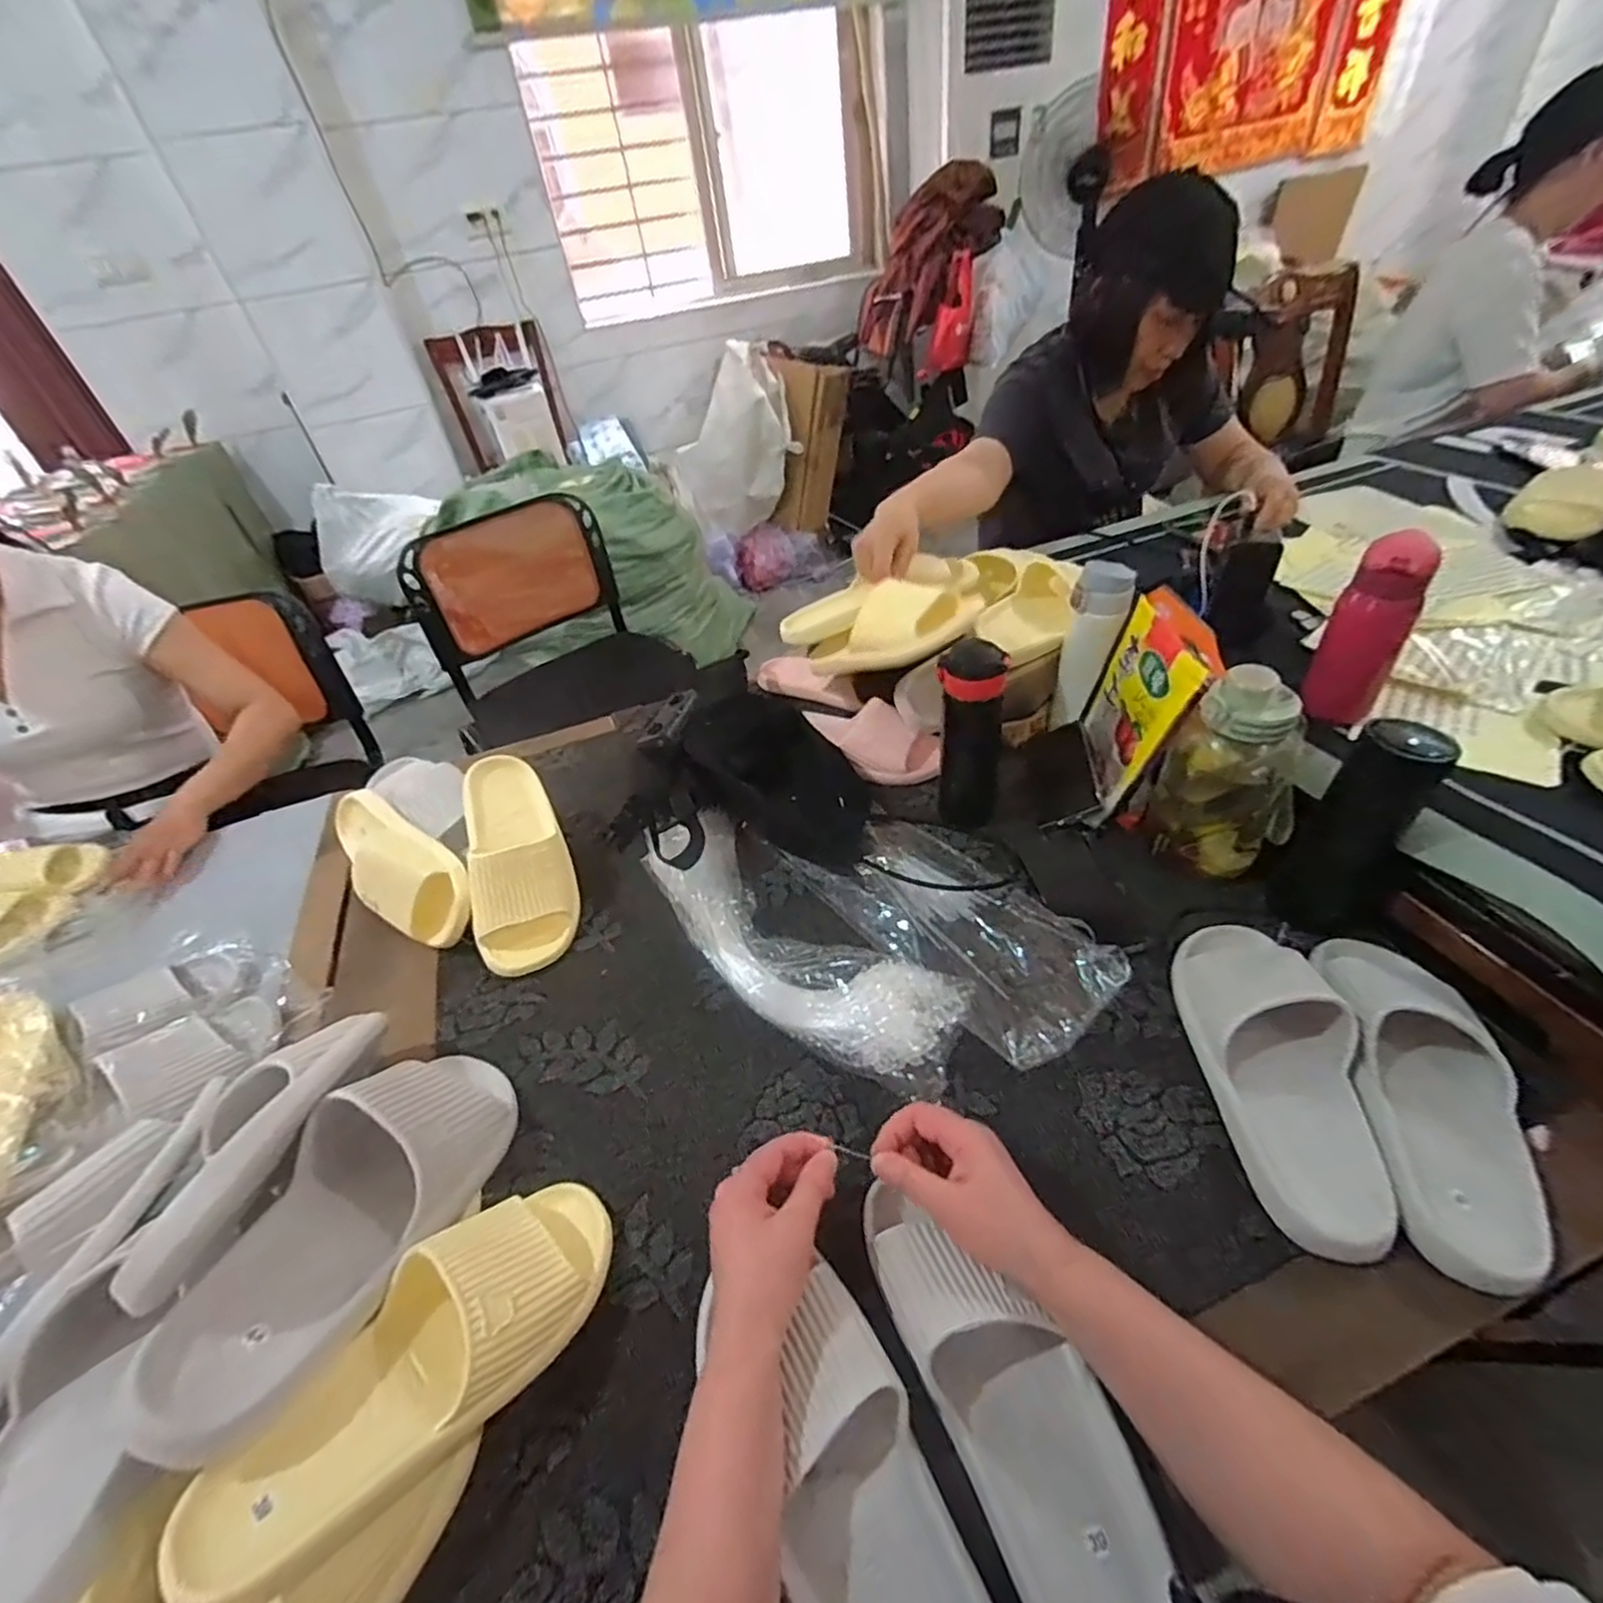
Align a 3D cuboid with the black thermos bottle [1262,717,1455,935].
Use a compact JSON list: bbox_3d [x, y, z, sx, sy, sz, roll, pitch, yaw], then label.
[{"bbox_3d":[0.524,0.019,0.642,0.085,0.203,0.081,-35,48,-26],"label":"black thermos bottle"}]

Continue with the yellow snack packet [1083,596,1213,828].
[{"bbox_3d":[0.361,-0.098,0.761,0.016,0.195,0.164,8,40,-3],"label":"yellow snack packet"}]

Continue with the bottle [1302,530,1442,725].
[{"bbox_3d":[0.556,-0.157,0.683,0.063,0.198,0.055,28,53,34],"label":"bottle"}]

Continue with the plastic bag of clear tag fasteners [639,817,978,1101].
[{"bbox_3d":[-0.021,0.133,0.697,0.144,0.049,0.426,-37,49,-28],"label":"plastic bag of clear tag fasteners"}]

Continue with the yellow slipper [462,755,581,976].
[{"bbox_3d":[-0.312,0.054,0.748,0.101,0.059,0.248,-16,66,-9],"label":"yellow slipper"}]

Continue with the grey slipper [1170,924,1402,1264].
[{"bbox_3d":[0.376,0.204,0.538,0.100,0.057,0.250,-2,42,8],"label":"grey slipper"}]

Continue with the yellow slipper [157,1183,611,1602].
[{"bbox_3d":[-0.226,0.338,0.421,0.100,0.067,0.251,27,39,32],"label":"yellow slipper"}]

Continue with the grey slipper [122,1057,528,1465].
[{"bbox_3d":[-0.304,0.273,0.477,0.101,0.099,0.279,6,27,15],"label":"grey slipper"}]

